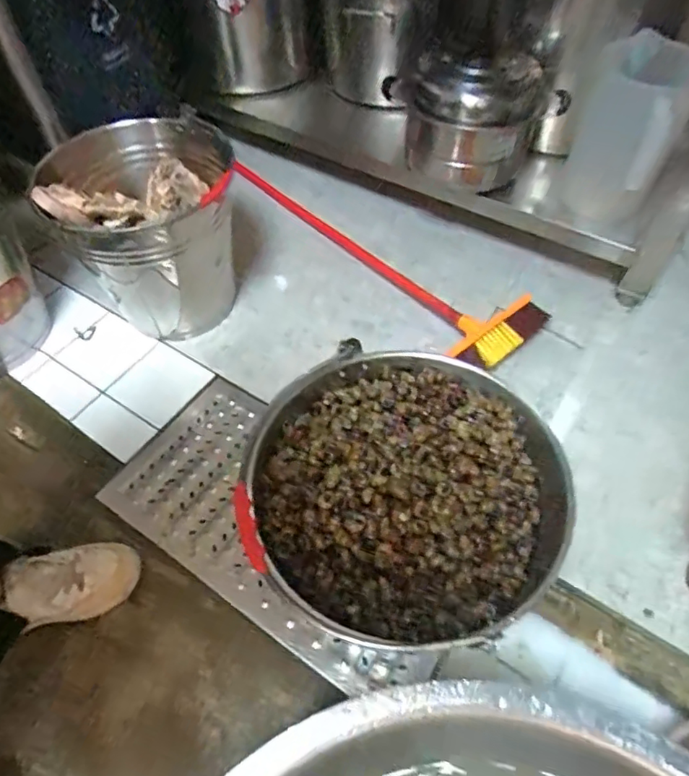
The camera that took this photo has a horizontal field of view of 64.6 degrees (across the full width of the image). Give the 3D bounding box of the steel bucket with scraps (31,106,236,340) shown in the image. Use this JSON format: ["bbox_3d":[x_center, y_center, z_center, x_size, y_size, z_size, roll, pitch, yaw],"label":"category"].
[{"bbox_3d":[-0.341,-0.279,1.018,0.292,0.331,0.268,-1,56,2],"label":"steel bucket with scraps"}]

